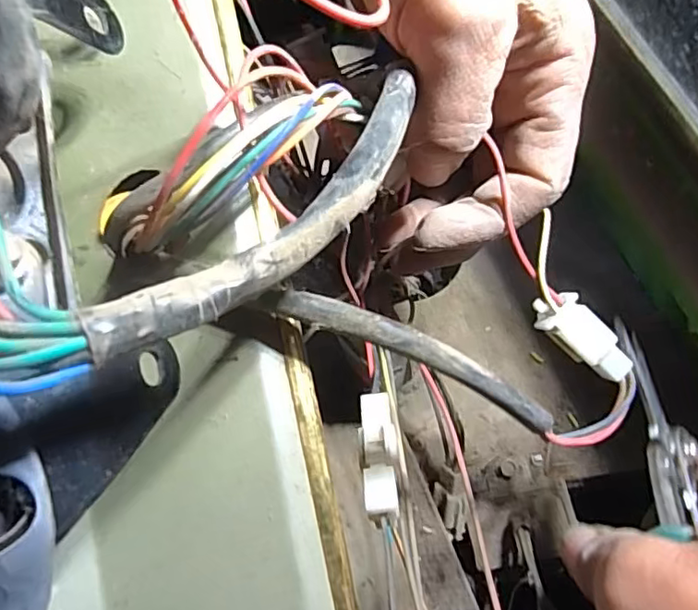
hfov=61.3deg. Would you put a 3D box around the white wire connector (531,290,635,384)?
[{"bbox_3d":[0.083,0.011,0.212,0.040,0.012,0.016,41,72,-1],"label":"white wire connector"}]

